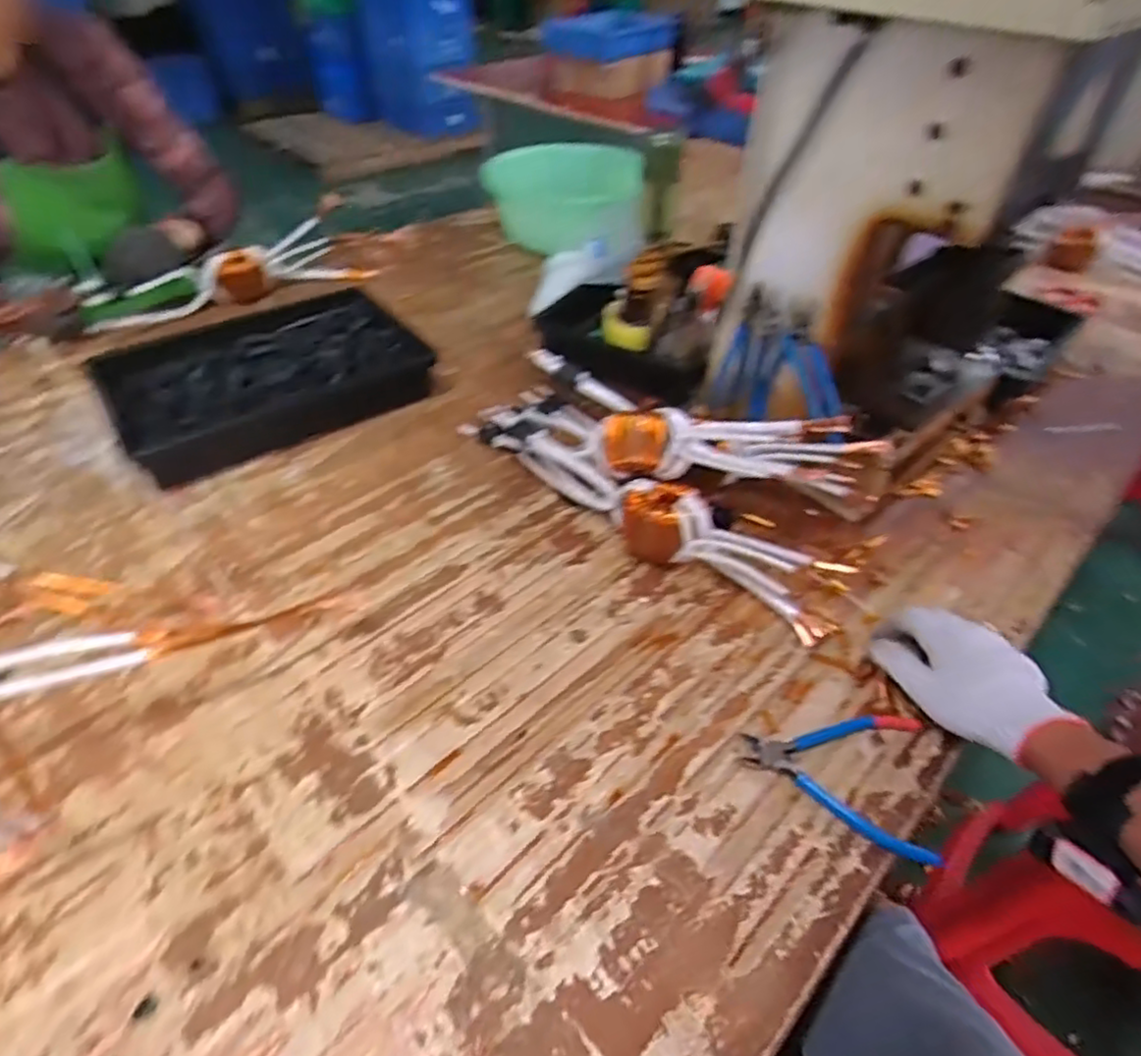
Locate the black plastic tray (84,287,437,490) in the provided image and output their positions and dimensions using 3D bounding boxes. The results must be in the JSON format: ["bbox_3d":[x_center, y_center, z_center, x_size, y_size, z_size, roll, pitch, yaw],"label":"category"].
[{"bbox_3d":[-0.392,-0.203,0.864,0.364,0.068,0.244,-24,49,-24],"label":"black plastic tray"}]

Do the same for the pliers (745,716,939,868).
[{"bbox_3d":[0.205,0.185,0.514,0.134,0.014,0.115,12,45,11],"label":"pliers"}]

